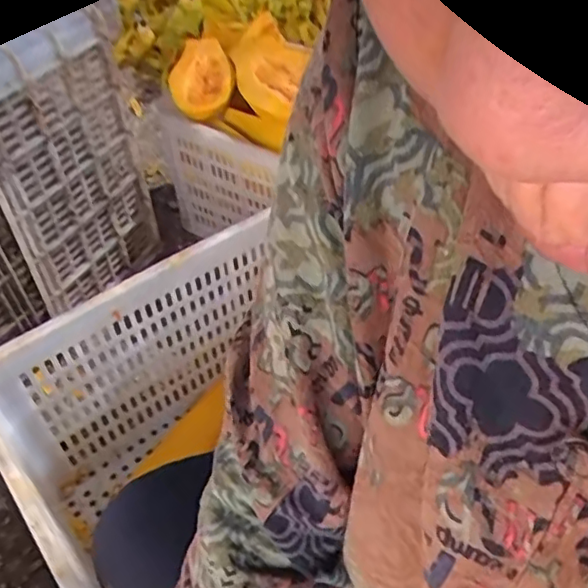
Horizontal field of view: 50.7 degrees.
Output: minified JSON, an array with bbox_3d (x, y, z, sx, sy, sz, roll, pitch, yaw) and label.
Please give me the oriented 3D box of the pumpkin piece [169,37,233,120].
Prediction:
[{"bbox_3d":[-0.176,-0.430,1.199,0.109,0.061,0.258,-6,47,-1],"label":"pumpkin piece"}]

